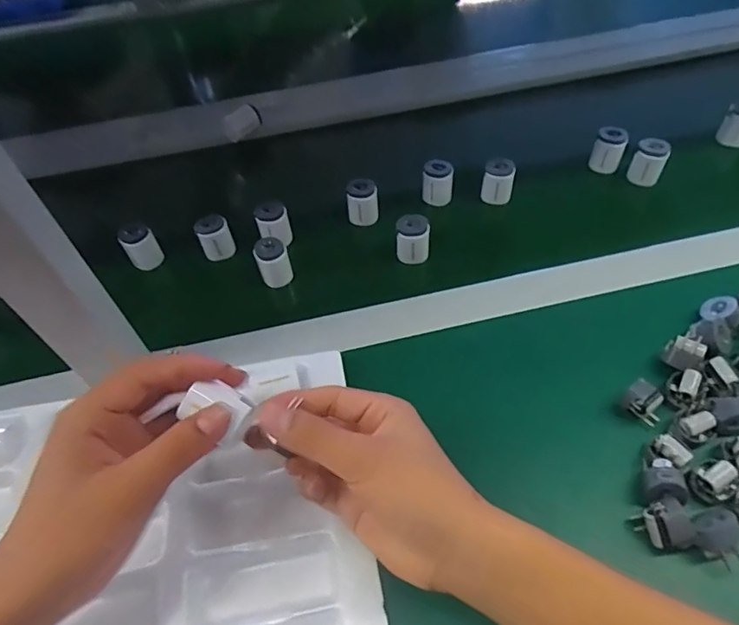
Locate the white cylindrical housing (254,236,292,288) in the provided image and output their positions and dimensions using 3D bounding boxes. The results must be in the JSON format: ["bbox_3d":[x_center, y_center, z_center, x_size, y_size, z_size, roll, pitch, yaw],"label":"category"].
[{"bbox_3d":[-0.091,-0.046,0.492,0.028,0.048,0.028,-3,52,4],"label":"white cylindrical housing"}]

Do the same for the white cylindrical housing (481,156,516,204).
[{"bbox_3d":[0.135,-0.136,0.544,0.031,0.040,0.031,-3,52,4],"label":"white cylindrical housing"}]

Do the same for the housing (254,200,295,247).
[{"bbox_3d":[-0.098,-0.087,0.522,0.032,0.043,0.032,-3,52,4],"label":"housing"}]

